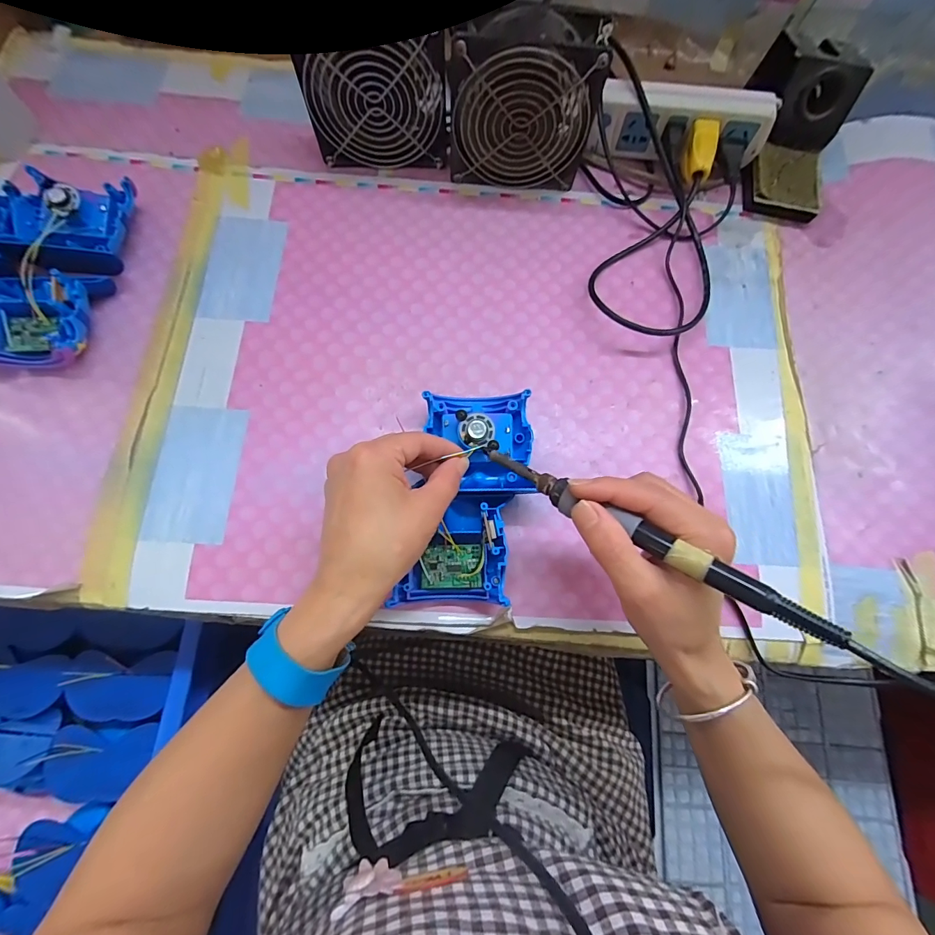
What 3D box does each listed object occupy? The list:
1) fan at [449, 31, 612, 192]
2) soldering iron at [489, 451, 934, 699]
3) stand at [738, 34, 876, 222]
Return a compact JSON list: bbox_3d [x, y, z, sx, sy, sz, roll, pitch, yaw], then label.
[{"bbox_3d":[0.047,-0.304,0.367,0.120,0.115,0.035,3,75,-1],"label":"fan"},{"bbox_3d":[0.110,0.045,0.220,0.261,0.017,0.018,29,75,33],"label":"soldering iron"},{"bbox_3d":[0.317,-0.332,0.403,0.079,0.072,0.160,8,75,0],"label":"stand"}]

